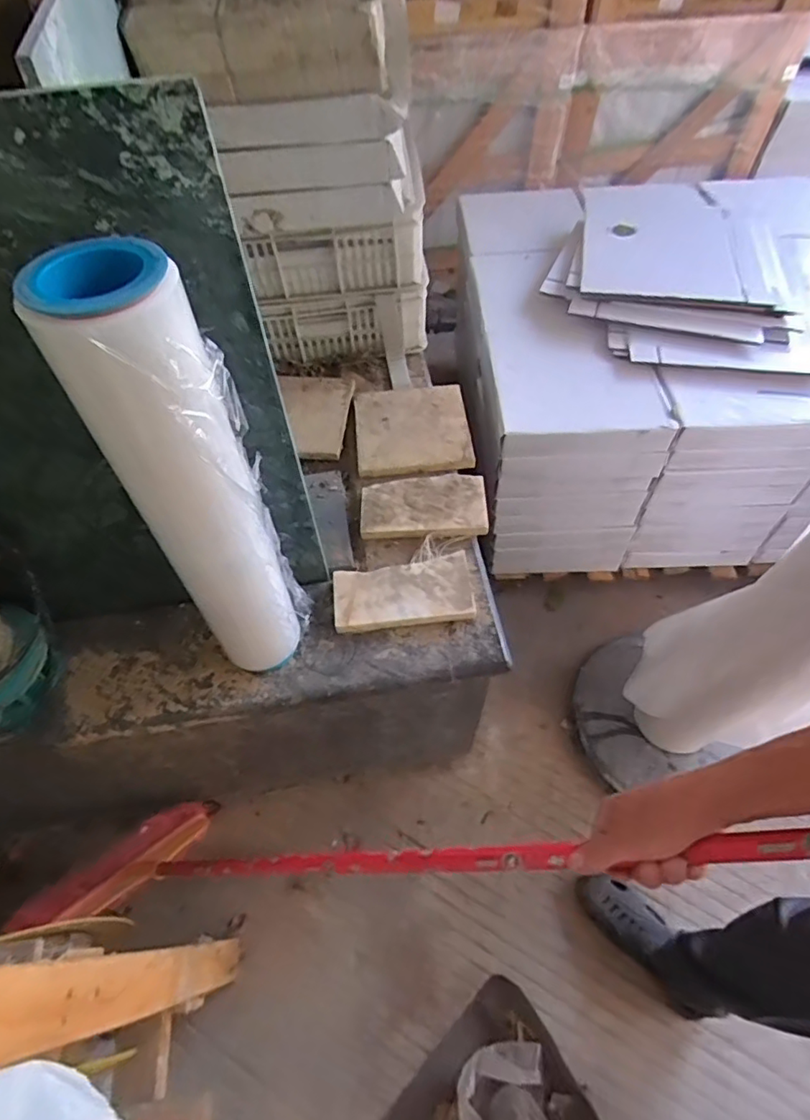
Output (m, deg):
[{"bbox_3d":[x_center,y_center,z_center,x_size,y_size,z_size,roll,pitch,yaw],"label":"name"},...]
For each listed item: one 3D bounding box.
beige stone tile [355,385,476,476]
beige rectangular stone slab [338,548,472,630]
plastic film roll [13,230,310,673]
[{"bbox_3d":[0.014,-0.244,1.022,0.201,0.025,0.211,-3,56,-3],"label":"beige stone tile"},{"bbox_3d":[-0.002,0.050,0.827,0.200,0.023,0.104,-7,56,-6],"label":"beige rectangular stone slab"},{"bbox_3d":[-0.196,-0.053,0.569,0.117,0.478,0.112,-26,60,-17],"label":"plastic film roll"}]

